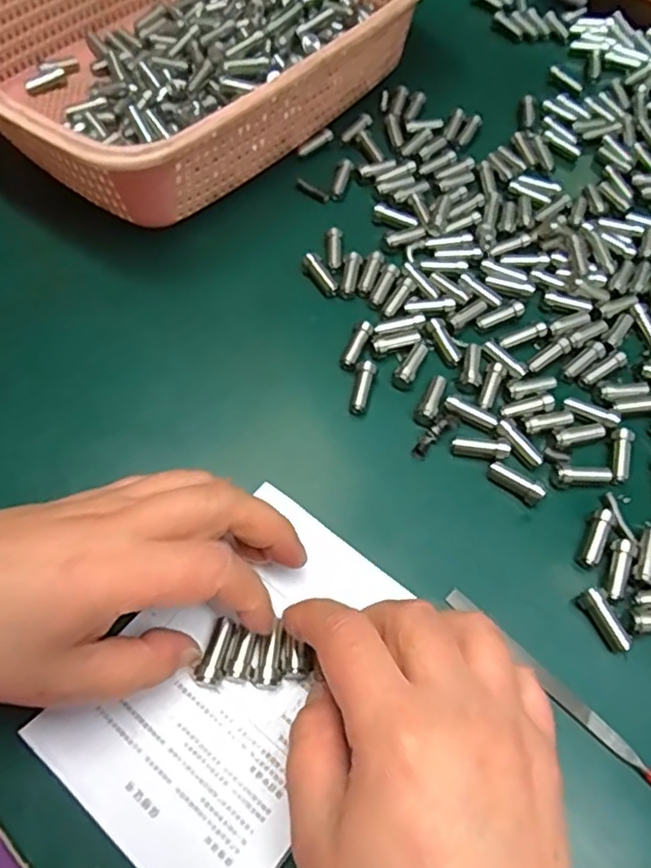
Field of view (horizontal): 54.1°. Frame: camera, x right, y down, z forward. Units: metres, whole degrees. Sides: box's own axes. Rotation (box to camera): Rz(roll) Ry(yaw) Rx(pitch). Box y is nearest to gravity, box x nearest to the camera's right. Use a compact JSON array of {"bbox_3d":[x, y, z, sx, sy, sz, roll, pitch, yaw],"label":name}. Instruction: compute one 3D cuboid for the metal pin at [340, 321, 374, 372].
[{"bbox_3d":[0.017,-0.046,0.334,0.008,0.009,0.028,23,64,11],"label":"metal pin"}]

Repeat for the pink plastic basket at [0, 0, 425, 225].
[{"bbox_3d":[-0.081,-0.258,0.406,0.217,0.071,0.307,37,67,17],"label":"pink plastic basket"}]

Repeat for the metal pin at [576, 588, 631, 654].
[{"bbox_3d":[0.118,0.079,0.269,0.009,0.007,0.029,-29,79,-16],"label":"metal pin"}]

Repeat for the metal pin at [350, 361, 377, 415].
[{"bbox_3d":[0.019,-0.023,0.322,0.008,0.010,0.027,16,63,7],"label":"metal pin"}]

